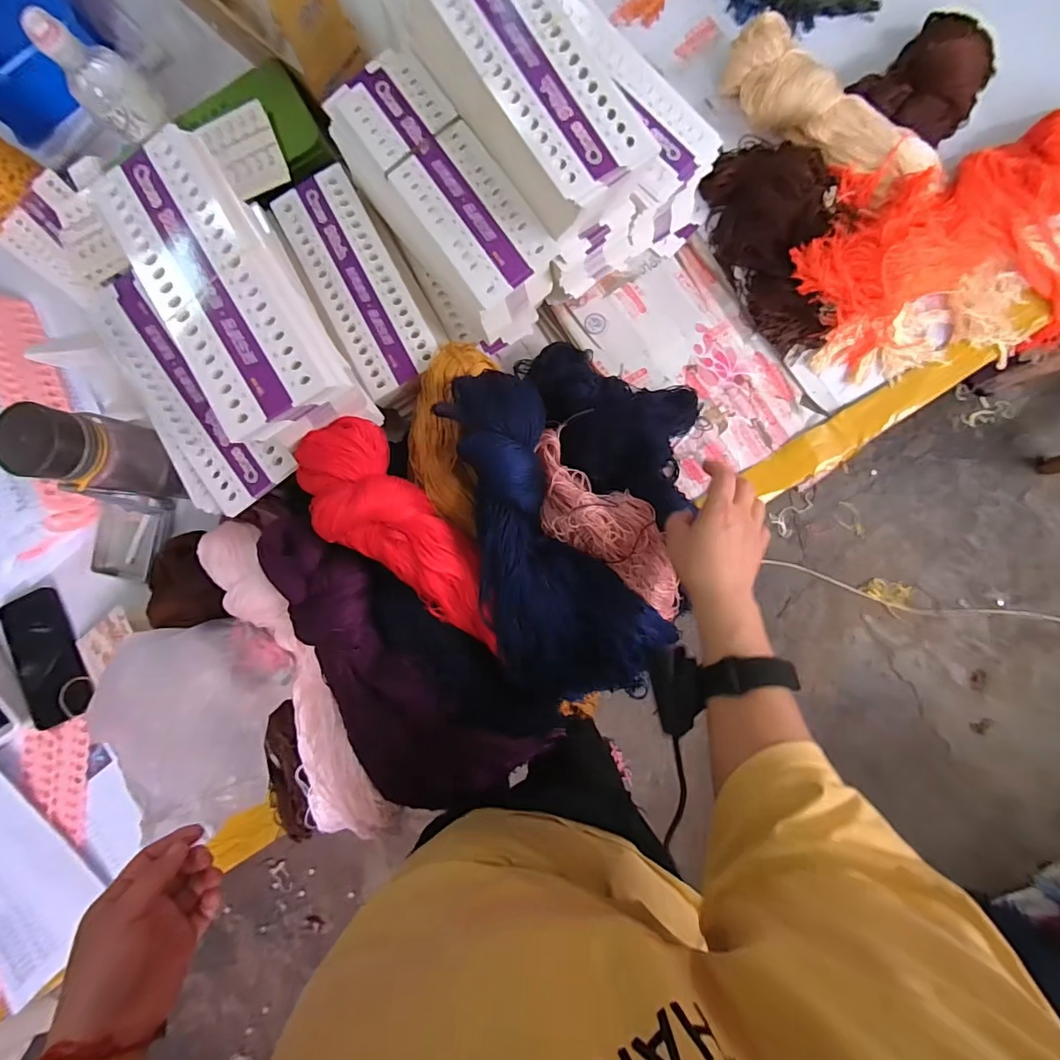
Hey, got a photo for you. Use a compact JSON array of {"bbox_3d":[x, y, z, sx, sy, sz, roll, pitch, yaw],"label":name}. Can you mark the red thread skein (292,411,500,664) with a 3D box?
[{"bbox_3d":[-0.117,0.009,0.447,0.081,0.061,0.239,-39,86,3],"label":"red thread skein"}]

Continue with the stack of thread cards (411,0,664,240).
[{"bbox_3d":[-0.005,-0.380,0.425,0.103,0.071,0.254,-36,86,3],"label":"stack of thread cards"}]

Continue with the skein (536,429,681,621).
[{"bbox_3d":[0.083,0.003,0.491,0.223,0.042,0.082,44,93,-11],"label":"skein"}]

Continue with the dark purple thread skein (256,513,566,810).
[{"bbox_3d":[-0.140,0.150,0.498,0.144,0.057,0.374,-35,103,4],"label":"dark purple thread skein"}]

